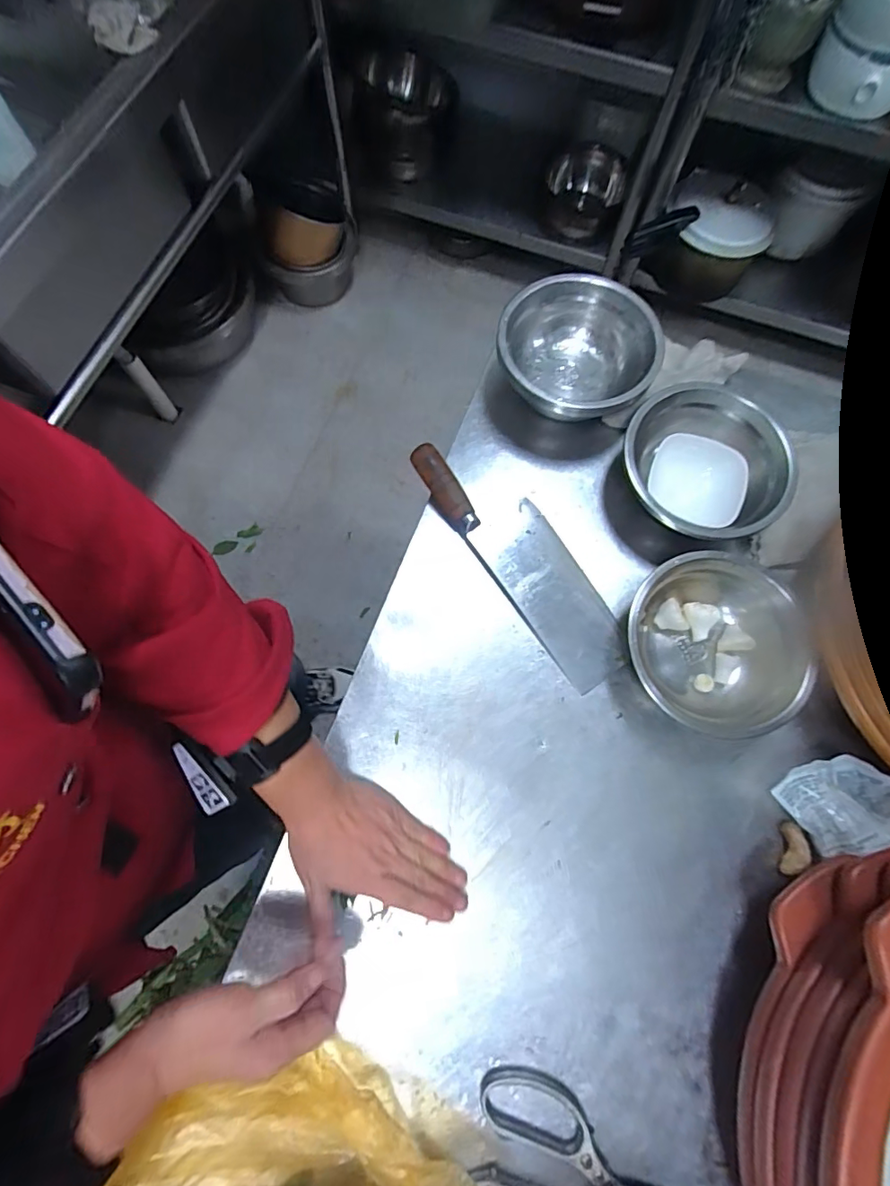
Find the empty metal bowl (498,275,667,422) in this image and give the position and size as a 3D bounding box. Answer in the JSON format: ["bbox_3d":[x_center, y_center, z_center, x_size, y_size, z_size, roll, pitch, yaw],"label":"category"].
[{"bbox_3d":[0.144,-0.261,0.561,0.162,0.074,0.158,0,73,-1],"label":"empty metal bowl"}]

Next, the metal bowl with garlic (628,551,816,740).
[{"bbox_3d":[0.263,0.050,0.507,0.170,0.072,0.174,0,73,-1],"label":"metal bowl with garlic"}]

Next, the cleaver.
[{"bbox_3d":[0.085,-0.042,0.535,0.083,0.048,0.298,-35,77,-11],"label":"cleaver"}]

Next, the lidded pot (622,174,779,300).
[{"bbox_3d":[0.675,-0.960,1.373,0.341,0.199,0.215,18,73,4],"label":"lidded pot"}]

